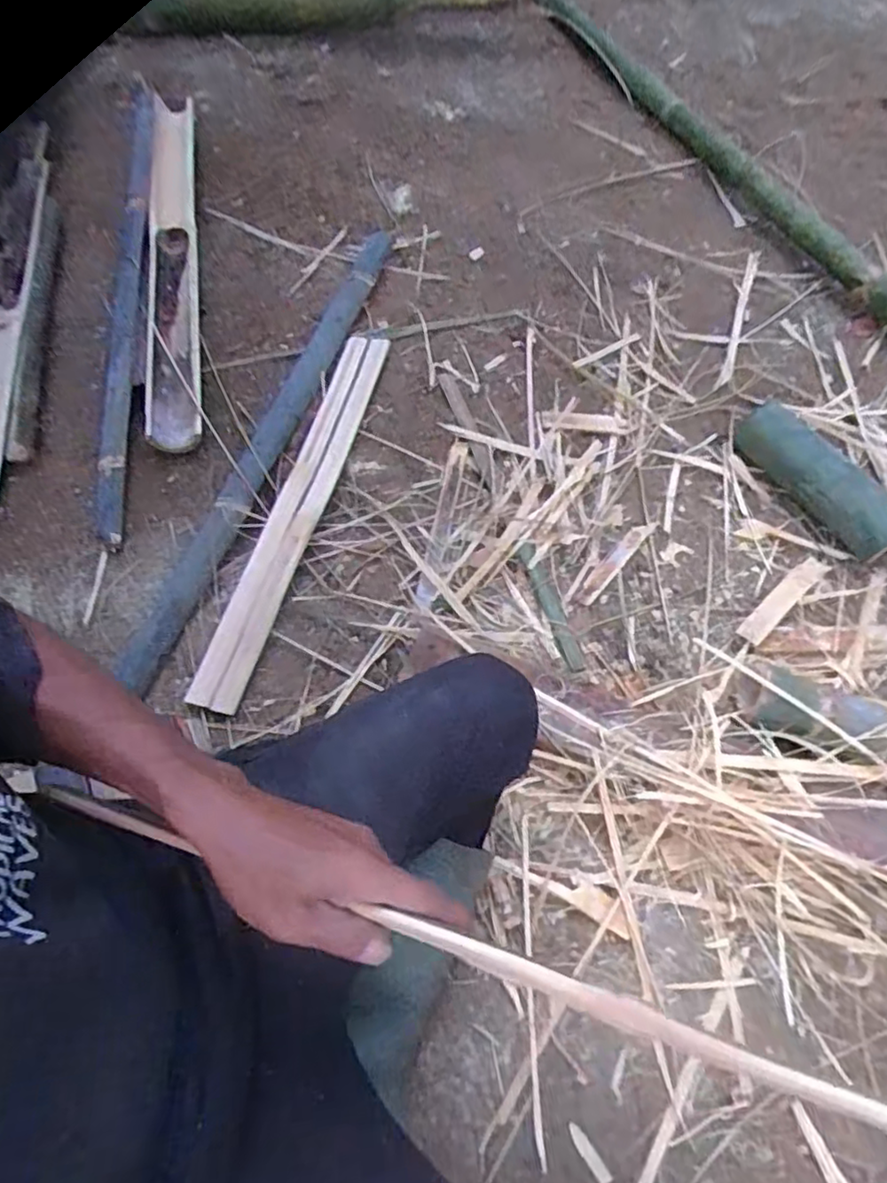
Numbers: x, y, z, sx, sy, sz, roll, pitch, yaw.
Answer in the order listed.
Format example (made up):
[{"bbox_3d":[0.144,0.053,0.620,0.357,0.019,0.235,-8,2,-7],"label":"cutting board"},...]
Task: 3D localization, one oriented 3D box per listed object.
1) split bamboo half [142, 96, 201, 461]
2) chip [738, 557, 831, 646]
[{"bbox_3d":[-0.468,-0.570,1.106,0.093,0.063,0.813,-10,64,-7],"label":"split bamboo half"},{"bbox_3d":[0.452,0.011,0.862,0.170,0.007,0.033,-39,71,-19],"label":"chip"}]

